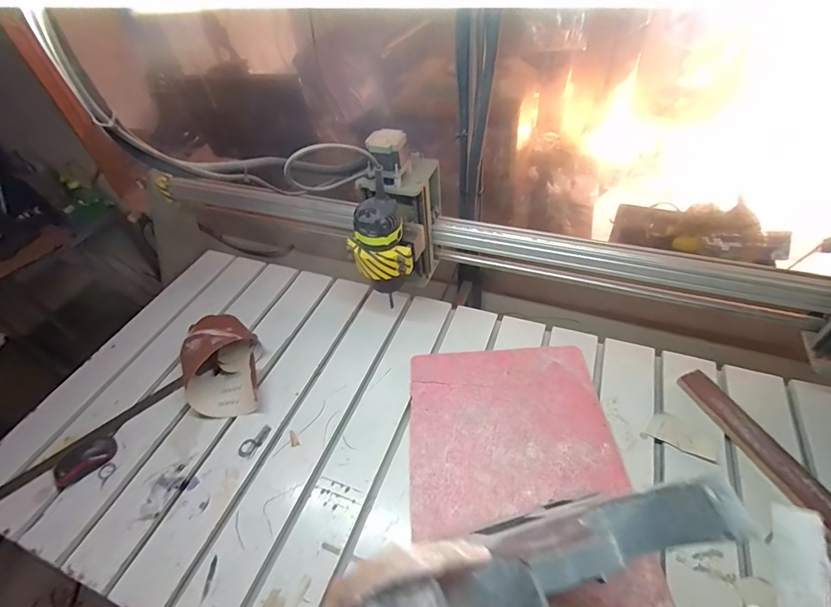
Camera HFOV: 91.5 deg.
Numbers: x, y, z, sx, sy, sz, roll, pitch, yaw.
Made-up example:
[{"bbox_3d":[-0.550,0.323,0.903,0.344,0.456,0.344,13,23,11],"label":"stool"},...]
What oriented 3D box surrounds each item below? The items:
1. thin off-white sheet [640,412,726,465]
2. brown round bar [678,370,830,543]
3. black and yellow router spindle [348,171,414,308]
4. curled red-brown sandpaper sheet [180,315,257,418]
[{"bbox_3d":[0.440,0.216,0.665,0.106,0.013,0.057,21,52,23],"label":"thin off-white sheet"},{"bbox_3d":[0.547,0.229,0.630,0.053,0.035,0.308,-17,47,-11],"label":"brown round bar"},{"bbox_3d":[-0.058,-0.088,0.692,0.082,0.190,0.088,-30,51,-20],"label":"black and yellow router spindle"},{"bbox_3d":[-0.386,0.110,0.806,0.150,0.103,0.203,-8,46,-3],"label":"curled red-brown sandpaper sheet"}]

